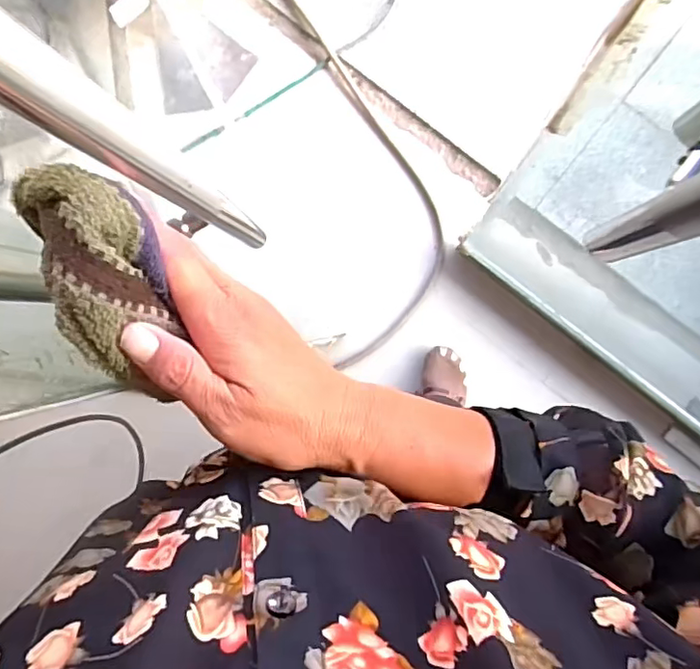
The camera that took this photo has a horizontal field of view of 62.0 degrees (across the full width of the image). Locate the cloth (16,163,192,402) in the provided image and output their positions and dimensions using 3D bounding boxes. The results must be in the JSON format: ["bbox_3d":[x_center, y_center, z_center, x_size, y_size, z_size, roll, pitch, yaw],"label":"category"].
[{"bbox_3d":[-0.101,-0.023,0.251,0.039,0.042,0.088,-16,92,8],"label":"cloth"}]

